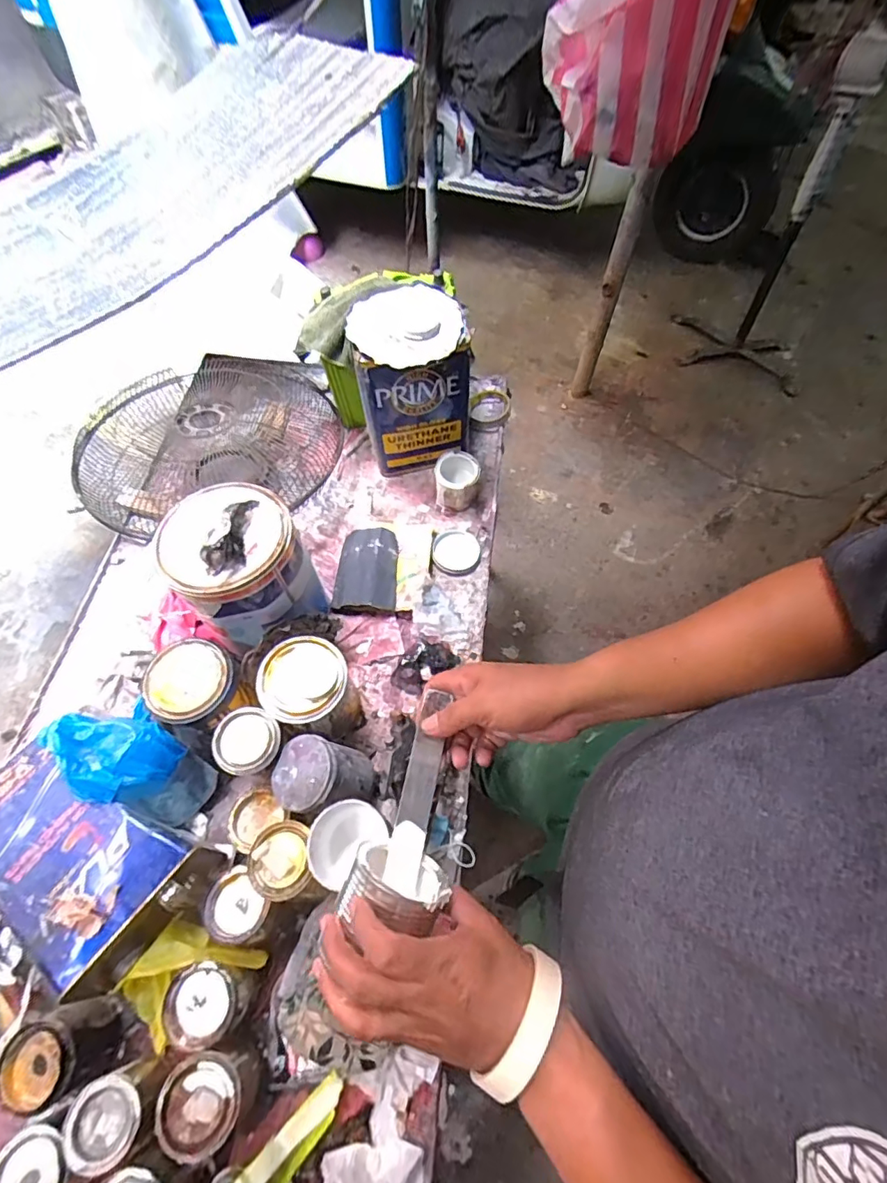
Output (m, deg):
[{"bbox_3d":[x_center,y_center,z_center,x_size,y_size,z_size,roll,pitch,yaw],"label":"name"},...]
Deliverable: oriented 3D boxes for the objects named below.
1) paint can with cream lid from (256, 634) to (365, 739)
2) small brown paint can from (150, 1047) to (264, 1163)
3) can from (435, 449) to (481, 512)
[{"bbox_3d":[-0.164,0.134,0.678,0.098,0.149,0.099,1,63,-3],"label":"paint can with cream lid"},{"bbox_3d":[-0.225,0.483,0.506,0.072,0.066,0.072,1,63,-3],"label":"small brown paint can"},{"bbox_3d":[0.022,-0.183,0.879,0.067,0.070,0.075,6,63,0],"label":"can"}]

